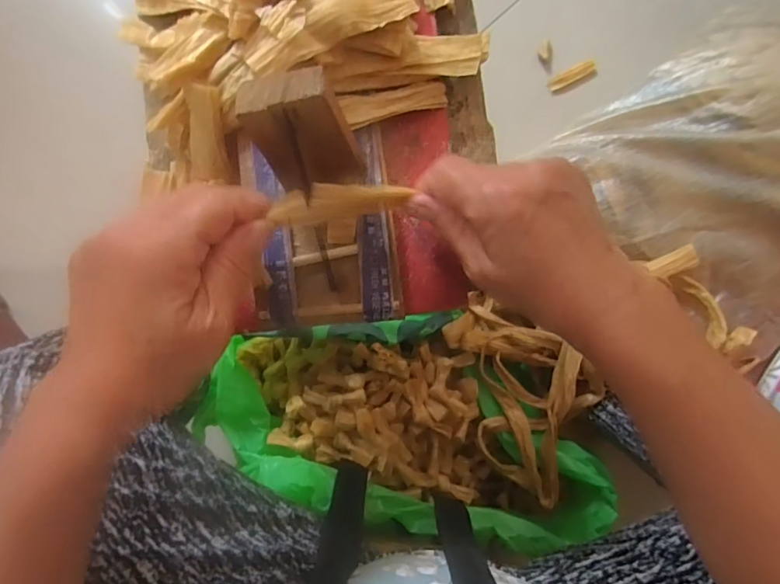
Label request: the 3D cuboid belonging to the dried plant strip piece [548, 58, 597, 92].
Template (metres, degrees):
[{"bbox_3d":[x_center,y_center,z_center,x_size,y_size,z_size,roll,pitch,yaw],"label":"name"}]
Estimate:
[{"bbox_3d":[0.292,-0.345,0.762,0.076,0.015,0.021,-25,87,14],"label":"dried plant strip piece"}]

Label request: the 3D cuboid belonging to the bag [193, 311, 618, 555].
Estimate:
[{"bbox_3d":[0.036,0.140,0.548,0.441,0.145,0.218,12,87,1],"label":"bag"}]

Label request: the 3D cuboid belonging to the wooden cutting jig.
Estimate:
[{"bbox_3d":[-0.041,-0.037,0.254,0.086,0.081,0.117,-8,86,0],"label":"wooden cutting jig"}]

